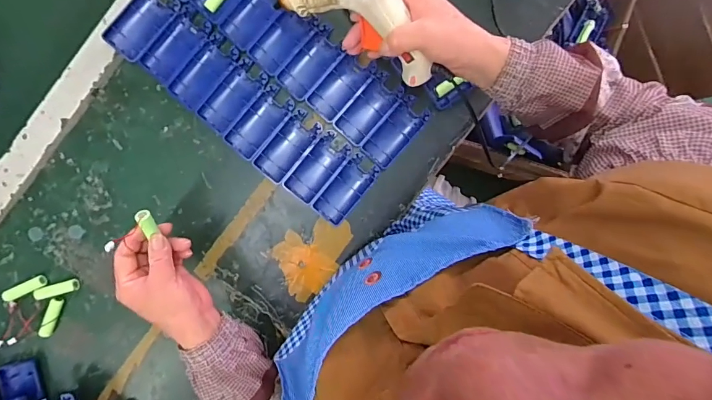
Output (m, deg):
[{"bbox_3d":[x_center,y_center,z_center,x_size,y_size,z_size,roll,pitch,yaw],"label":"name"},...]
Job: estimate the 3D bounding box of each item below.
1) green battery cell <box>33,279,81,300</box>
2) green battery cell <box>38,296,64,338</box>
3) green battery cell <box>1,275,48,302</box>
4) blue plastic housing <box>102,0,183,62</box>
[{"bbox_3d":[-0.382,0.115,0.514,0.052,0.015,0.015,-16,96,0],"label":"green battery cell"},{"bbox_3d":[-0.391,0.149,0.513,0.014,0.013,0.054,21,95,-4],"label":"green battery cell"},{"bbox_3d":[-0.422,0.113,0.510,0.053,0.014,0.015,-25,96,-4],"label":"green battery cell"},{"bbox_3d":[-0.258,-0.216,0.484,0.045,0.009,0.093,43,93,-5],"label":"blue plastic housing"}]

